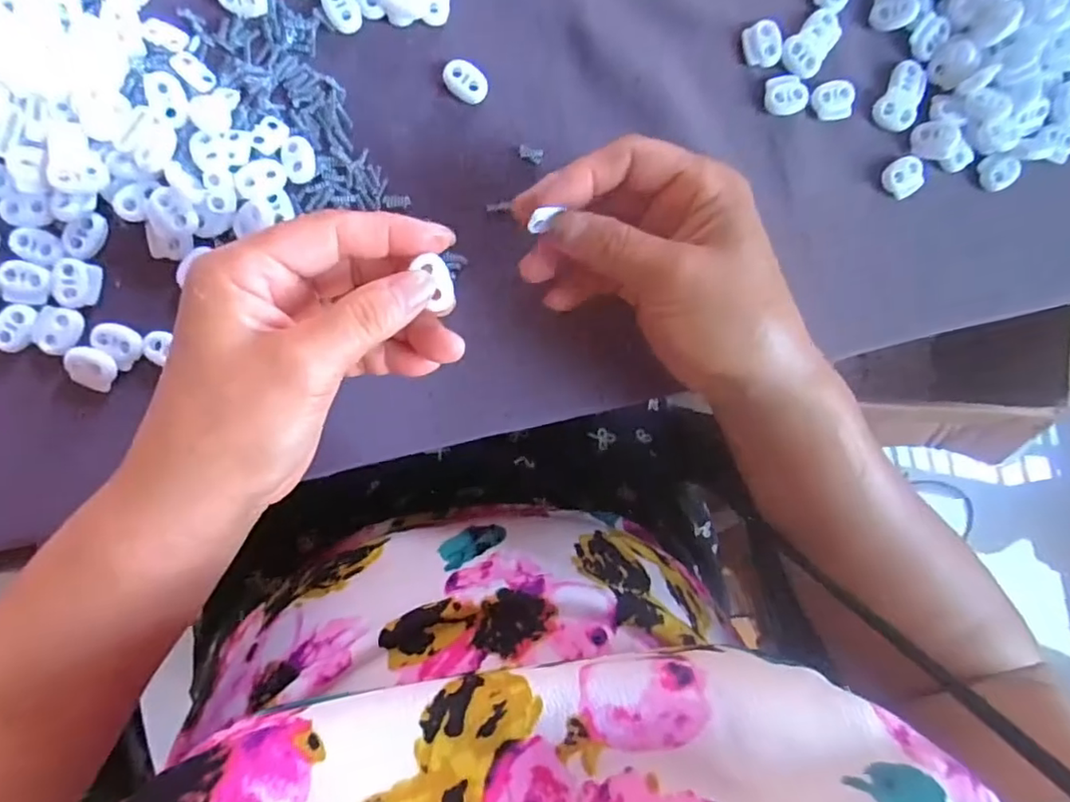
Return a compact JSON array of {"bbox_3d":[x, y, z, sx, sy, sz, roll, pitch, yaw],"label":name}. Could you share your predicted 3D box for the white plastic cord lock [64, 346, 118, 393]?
[{"bbox_3d":[-0.203,-0.015,0.270,0.022,0.004,0.017,24,89,-5],"label":"white plastic cord lock"}]

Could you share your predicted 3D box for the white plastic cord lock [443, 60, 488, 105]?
[{"bbox_3d":[-0.034,-0.157,0.291,0.023,0.004,0.017,39,88,-5],"label":"white plastic cord lock"}]

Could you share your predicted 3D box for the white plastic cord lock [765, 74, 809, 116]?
[{"bbox_3d":[0.132,-0.160,0.307,0.023,0.004,0.019,-15,93,-5],"label":"white plastic cord lock"}]

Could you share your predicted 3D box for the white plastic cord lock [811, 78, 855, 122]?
[{"bbox_3d":[0.158,-0.159,0.313,0.023,0.004,0.020,-13,93,-5],"label":"white plastic cord lock"}]

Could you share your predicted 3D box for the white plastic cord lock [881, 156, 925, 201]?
[{"bbox_3d":[0.199,-0.121,0.320,0.019,0.007,0.019,-32,94,-3],"label":"white plastic cord lock"}]

